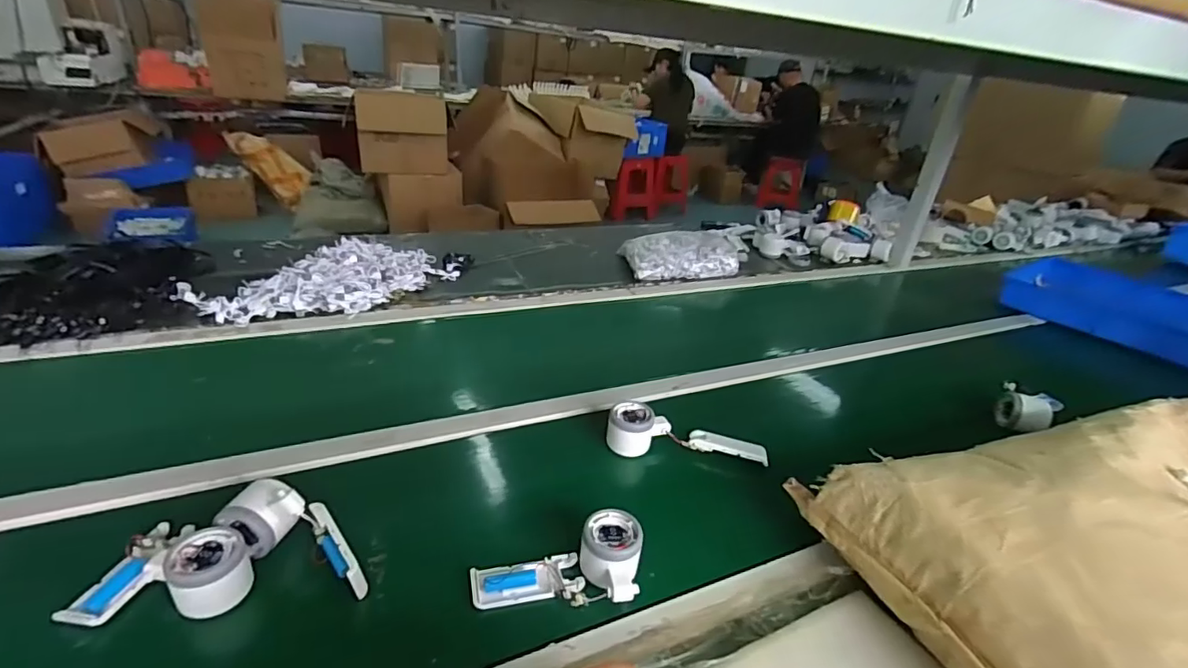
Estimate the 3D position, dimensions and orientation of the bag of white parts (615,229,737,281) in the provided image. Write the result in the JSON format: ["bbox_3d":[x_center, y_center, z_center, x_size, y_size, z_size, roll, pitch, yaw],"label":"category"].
[{"bbox_3d":[0.207,-0.189,1.312,0.260,0.079,0.145,-1,29,-15],"label":"bag of white parts"}]

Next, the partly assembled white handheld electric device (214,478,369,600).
[{"bbox_3d":[-0.276,0.196,0.524,0.149,0.080,0.054,13,29,11],"label":"partly assembled white handheld electric device"}]

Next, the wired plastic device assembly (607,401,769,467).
[{"bbox_3d":[0.123,0.132,0.723,0.208,0.049,0.054,7,28,0],"label":"wired plastic device assembly"}]

